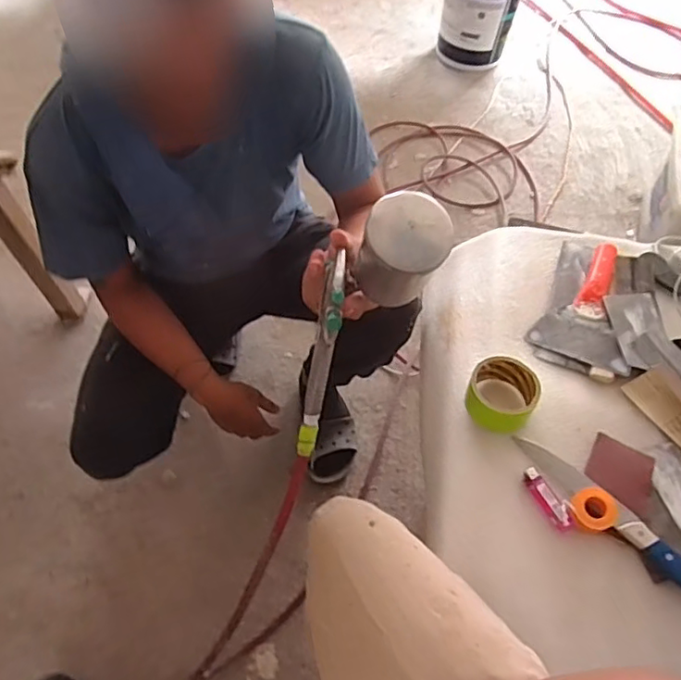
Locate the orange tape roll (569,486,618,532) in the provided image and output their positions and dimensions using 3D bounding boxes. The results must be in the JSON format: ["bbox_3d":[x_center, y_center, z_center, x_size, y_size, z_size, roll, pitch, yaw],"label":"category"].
[{"bbox_3d":[0.295,0.197,0.674,0.049,0.018,0.049,-4,68,11],"label":"orange tape roll"}]

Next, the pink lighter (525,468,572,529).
[{"bbox_3d":[0.246,0.187,0.692,0.024,0.009,0.076,-19,58,-17],"label":"pink lighter"}]

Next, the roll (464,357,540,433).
[{"bbox_3d":[0.207,0.070,0.746,0.084,0.051,0.080,2,54,-3],"label":"roll"}]

